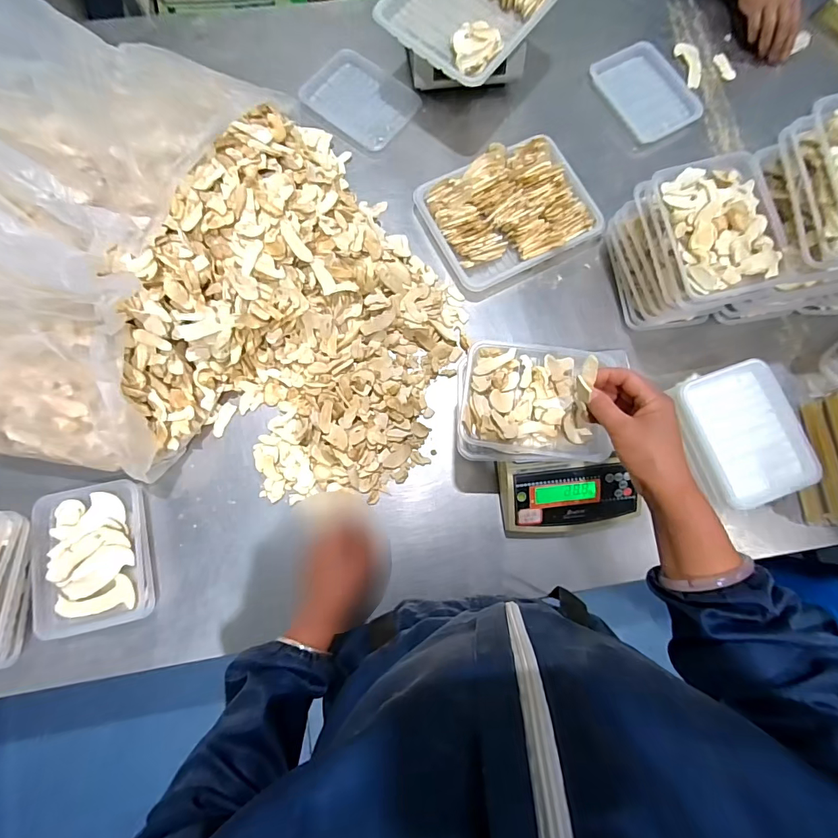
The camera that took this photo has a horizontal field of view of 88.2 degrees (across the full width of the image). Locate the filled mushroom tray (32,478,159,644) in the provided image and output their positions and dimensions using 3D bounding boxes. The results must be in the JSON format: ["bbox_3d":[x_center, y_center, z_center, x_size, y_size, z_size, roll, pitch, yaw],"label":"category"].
[{"bbox_3d":[-0.442,0.187,0.588,0.142,0.049,0.185,-12,80,-3],"label":"filled mushroom tray"}]

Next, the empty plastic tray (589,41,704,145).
[{"bbox_3d":[0.415,-0.593,0.786,0.143,0.024,0.183,-30,81,-6],"label":"empty plastic tray"}]

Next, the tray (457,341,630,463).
[{"bbox_3d":[0.144,-0.022,0.534,0.187,0.047,0.143,4,80,0],"label":"tray"}]

